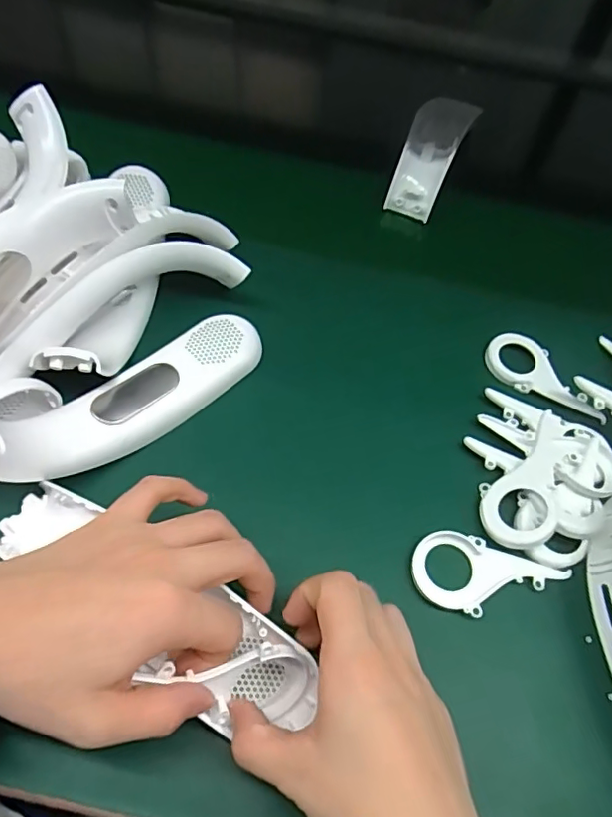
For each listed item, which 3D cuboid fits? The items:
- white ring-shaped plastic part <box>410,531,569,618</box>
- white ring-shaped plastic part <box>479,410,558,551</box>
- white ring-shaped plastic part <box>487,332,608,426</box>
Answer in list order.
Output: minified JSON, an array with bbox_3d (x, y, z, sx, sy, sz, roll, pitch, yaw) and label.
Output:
[{"bbox_3d":[0.107,0.101,0.324,0.089,0.006,0.045,16,60,5],"label":"white ring-shaped plastic part"},{"bbox_3d":[0.136,0.044,0.353,0.043,0.009,0.094,1,55,24],"label":"white ring-shaped plastic part"},{"bbox_3d":[0.177,-0.026,0.407,0.090,0.007,0.044,25,61,10],"label":"white ring-shaped plastic part"}]

